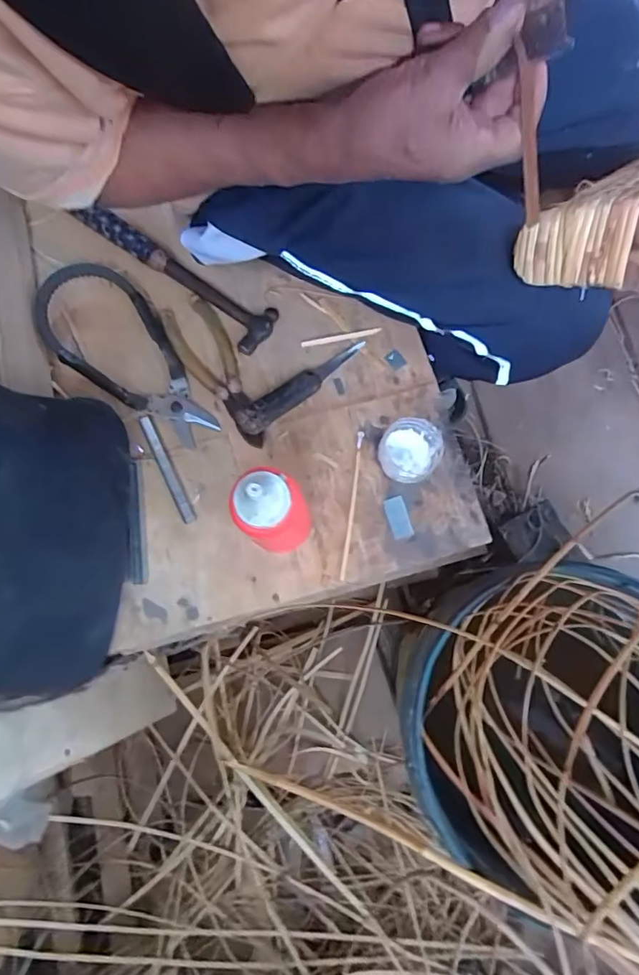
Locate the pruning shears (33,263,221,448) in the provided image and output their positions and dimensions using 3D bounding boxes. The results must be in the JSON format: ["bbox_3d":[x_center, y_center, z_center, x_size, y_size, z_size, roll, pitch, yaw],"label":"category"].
[{"bbox_3d":[-0.189,-0.128,0.484,0.099,0.019,0.213,-39,81,-9],"label":"pruning shears"}]

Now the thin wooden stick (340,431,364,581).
[{"bbox_3d":[0.031,0.015,0.475,0.005,0.005,0.142,8,77,1],"label":"thin wooden stick"}]

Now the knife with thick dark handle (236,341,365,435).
[{"bbox_3d":[-0.016,-0.099,0.483,0.145,0.029,0.026,-39,81,-9],"label":"knife with thick dark handle"}]

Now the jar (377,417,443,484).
[{"bbox_3d":[0.084,-0.034,0.469,0.056,0.036,0.055,0,77,-1],"label":"jar"}]

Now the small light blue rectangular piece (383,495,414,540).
[{"bbox_3d":[0.074,0.028,0.473,0.018,0.004,0.039,-16,78,-4],"label":"small light blue rectangular piece"}]

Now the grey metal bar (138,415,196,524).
[{"bbox_3d":[-0.144,-0.017,0.472,0.013,0.008,0.110,-25,79,-6],"label":"grey metal bar"}]

